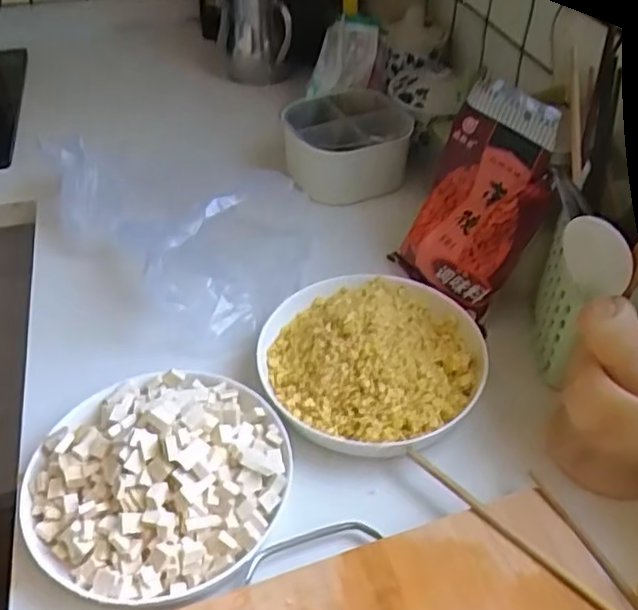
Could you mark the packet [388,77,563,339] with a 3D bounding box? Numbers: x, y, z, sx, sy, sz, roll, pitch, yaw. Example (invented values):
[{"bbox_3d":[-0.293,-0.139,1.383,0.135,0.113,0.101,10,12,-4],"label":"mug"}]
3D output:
[{"bbox_3d":[0.147,-0.100,0.634,0.032,0.207,0.128,-6,33,-41],"label":"packet"}]

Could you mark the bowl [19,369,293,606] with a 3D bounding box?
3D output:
[{"bbox_3d":[-0.122,0.121,0.501,0.188,0.080,0.185,-1,42,1],"label":"bowl"}]

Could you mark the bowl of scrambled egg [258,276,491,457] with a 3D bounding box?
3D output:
[{"bbox_3d":[0.047,0.042,0.587,0.192,0.066,0.187,-1,42,1],"label":"bowl of scrambled egg"}]

